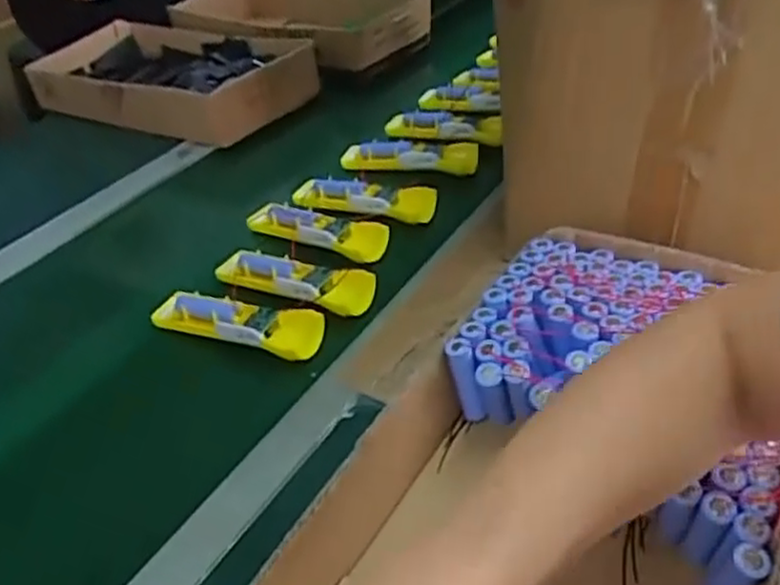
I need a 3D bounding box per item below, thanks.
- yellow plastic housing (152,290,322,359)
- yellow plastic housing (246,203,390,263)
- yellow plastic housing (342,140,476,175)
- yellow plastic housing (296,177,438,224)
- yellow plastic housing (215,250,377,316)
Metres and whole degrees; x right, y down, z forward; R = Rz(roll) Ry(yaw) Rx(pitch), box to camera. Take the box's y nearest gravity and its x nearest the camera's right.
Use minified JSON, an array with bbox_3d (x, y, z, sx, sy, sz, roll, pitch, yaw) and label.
[{"bbox_3d":[-0.134,0.024,0.630,0.156,0.021,0.047,11,41,21],"label":"yellow plastic housing"},{"bbox_3d":[-0.076,-0.065,0.731,0.155,0.028,0.042,13,42,23],"label":"yellow plastic housing"},{"bbox_3d":[0.023,-0.159,0.828,0.153,0.034,0.031,1,38,10],"label":"yellow plastic housing"},{"bbox_3d":[-0.031,-0.100,0.777,0.162,0.032,0.048,8,40,18],"label":"yellow plastic housing"},{"bbox_3d":[-0.089,-0.012,0.671,0.156,0.031,0.043,15,42,25],"label":"yellow plastic housing"}]

